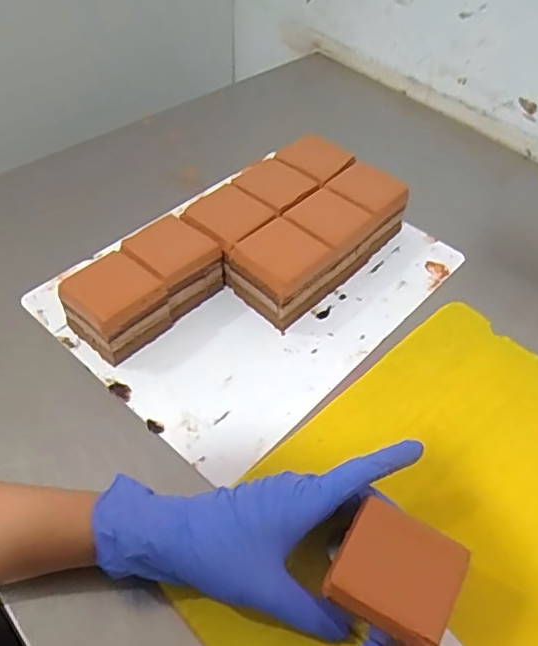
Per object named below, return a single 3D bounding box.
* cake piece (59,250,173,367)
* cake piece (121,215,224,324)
[{"bbox_3d":[-0.118,-0.013,0.435,0.063,0.067,0.056,-36,60,-28],"label":"cake piece"},{"bbox_3d":[-0.080,-0.045,0.464,0.055,0.067,0.066,35,56,24],"label":"cake piece"}]

